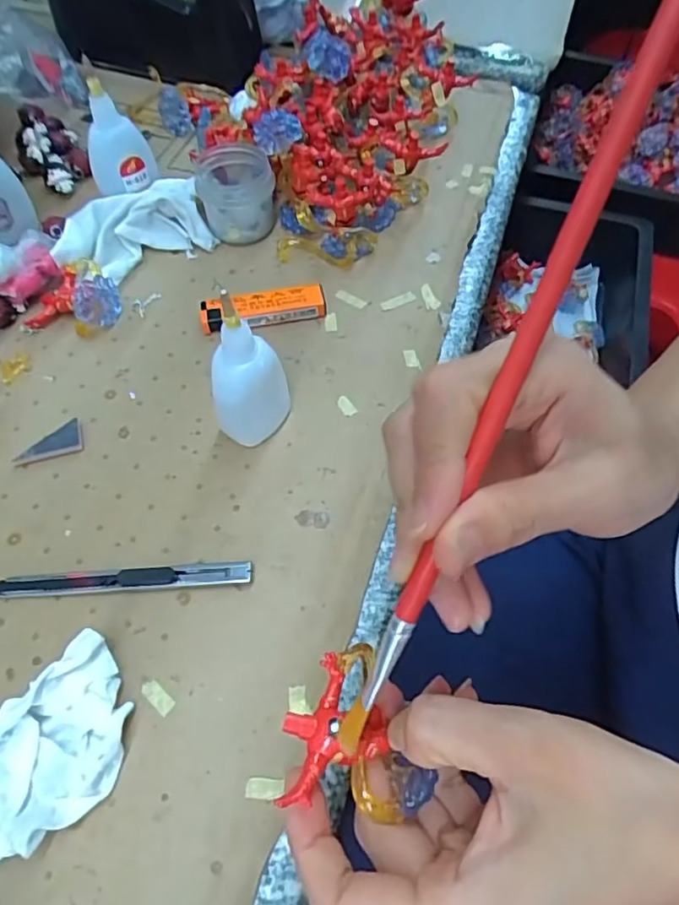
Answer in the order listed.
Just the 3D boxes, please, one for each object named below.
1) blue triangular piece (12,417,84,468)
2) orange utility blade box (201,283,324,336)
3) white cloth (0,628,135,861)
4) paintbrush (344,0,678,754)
[{"bbox_3d":[-0.168,-0.005,0.346,0.038,0.006,0.021,-18,60,-12],"label":"blue triangular piece"},{"bbox_3d":[-0.050,-0.093,0.391,0.079,0.016,0.020,-8,59,-6],"label":"orange utility blade box"},{"bbox_3d":[-0.126,0.131,0.250,0.052,0.026,0.095,38,65,20],"label":"white cloth"},{"bbox_3d":[0.050,-0.024,0.166,0.009,0.006,0.255,25,103,13],"label":"paintbrush"}]

